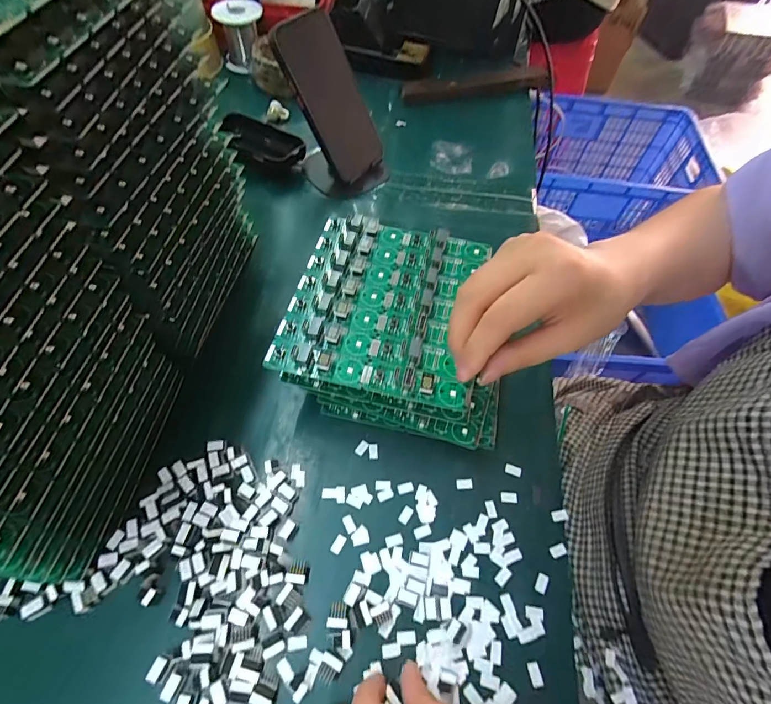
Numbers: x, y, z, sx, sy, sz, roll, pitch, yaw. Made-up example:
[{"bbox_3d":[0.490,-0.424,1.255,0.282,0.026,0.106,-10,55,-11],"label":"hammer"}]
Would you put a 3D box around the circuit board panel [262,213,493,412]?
[{"bbox_3d":[0.001,-0.041,0.302,0.133,0.011,0.147,12,59,5],"label":"circuit board panel"}]

